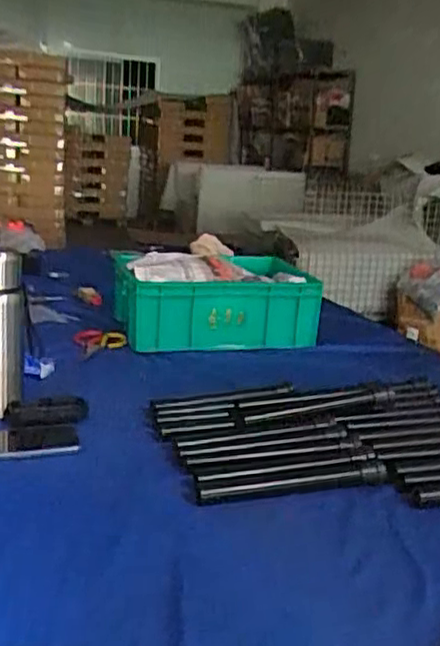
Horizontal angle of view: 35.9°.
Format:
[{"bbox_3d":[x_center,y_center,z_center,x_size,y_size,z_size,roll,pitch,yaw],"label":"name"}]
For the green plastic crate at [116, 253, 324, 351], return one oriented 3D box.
[{"bbox_3d":[-0.026,-0.049,1.456,0.400,0.160,0.266,-2,16,-22],"label":"green plastic crate"}]

